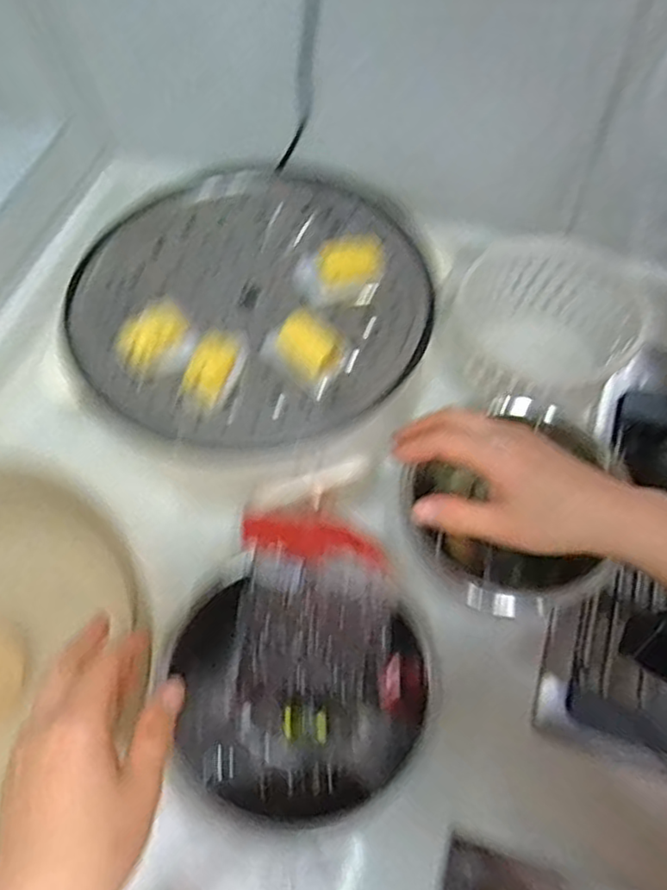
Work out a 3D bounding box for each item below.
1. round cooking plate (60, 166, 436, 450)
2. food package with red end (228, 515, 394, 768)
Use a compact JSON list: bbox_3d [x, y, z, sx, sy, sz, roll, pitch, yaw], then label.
[{"bbox_3d":[-0.082,-0.146,0.657,0.335,0.049,0.314,-1,61,2],"label":"round cooking plate"},{"bbox_3d":[-0.012,0.167,0.588,0.148,0.043,0.204,4,83,-6],"label":"food package with red end"}]

